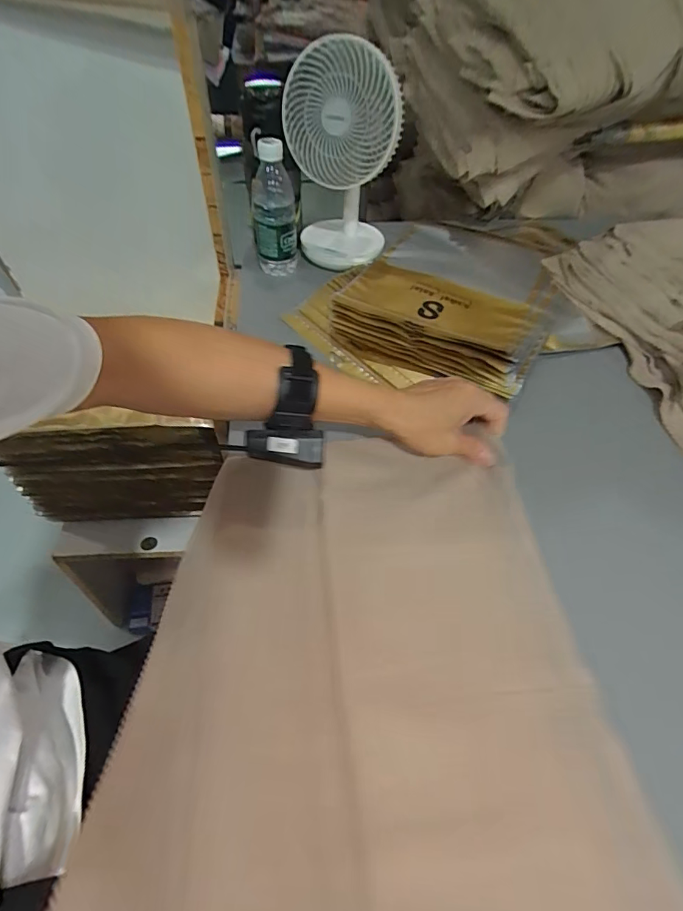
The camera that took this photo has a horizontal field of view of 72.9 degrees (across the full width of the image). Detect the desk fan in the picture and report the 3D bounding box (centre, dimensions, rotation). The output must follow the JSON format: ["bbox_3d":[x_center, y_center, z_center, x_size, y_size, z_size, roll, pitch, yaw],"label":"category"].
[{"bbox_3d":[0.001,-0.407,0.653,0.137,0.240,0.151,-16,52,-14],"label":"desk fan"}]

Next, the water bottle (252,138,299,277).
[{"bbox_3d":[-0.098,-0.352,0.674,0.063,0.180,0.057,-5,51,-6],"label":"water bottle"}]

